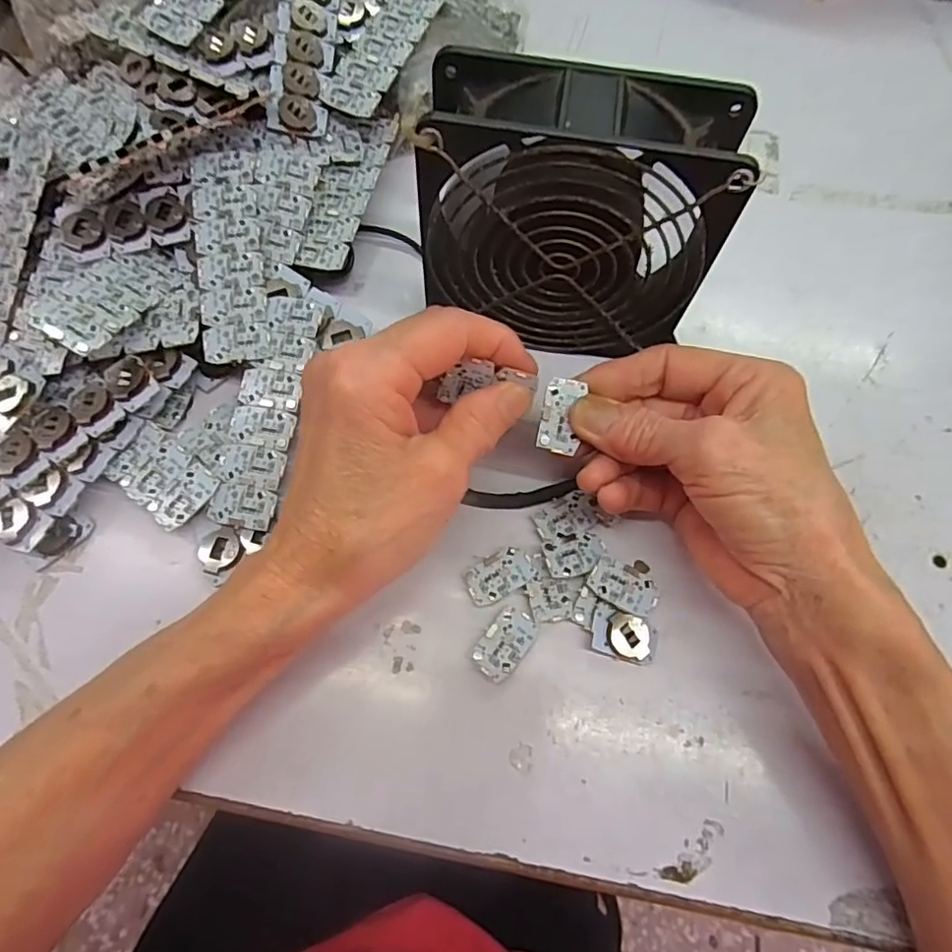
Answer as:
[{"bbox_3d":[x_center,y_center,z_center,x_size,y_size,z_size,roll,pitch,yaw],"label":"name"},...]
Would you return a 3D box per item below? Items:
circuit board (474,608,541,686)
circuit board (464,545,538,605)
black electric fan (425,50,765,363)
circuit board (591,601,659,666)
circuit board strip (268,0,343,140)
[{"bbox_3d":[0.012,0.069,0.241,0.018,0.006,0.029,36,71,12],"label":"circuit board"},{"bbox_3d":[0.010,0.042,0.250,0.030,0.004,0.018,-29,71,-13],"label":"circuit board"},{"bbox_3d":[0.039,-0.104,0.253,0.116,0.118,0.043,10,68,2],"label":"black electric fan"},{"bbox_3d":[0.062,0.067,0.243,0.029,0.010,0.019,18,68,5],"label":"circuit board"},{"bbox_3d":[-0.089,-0.232,0.306,0.030,0.008,0.111,4,82,0],"label":"circuit board strip"}]

